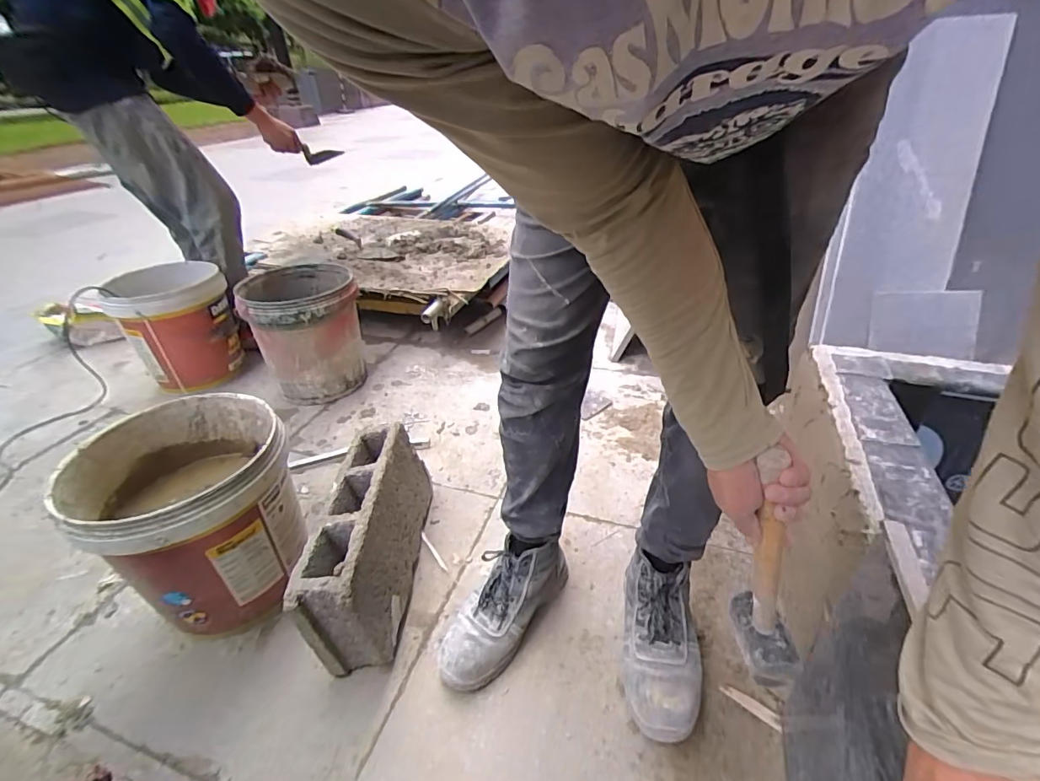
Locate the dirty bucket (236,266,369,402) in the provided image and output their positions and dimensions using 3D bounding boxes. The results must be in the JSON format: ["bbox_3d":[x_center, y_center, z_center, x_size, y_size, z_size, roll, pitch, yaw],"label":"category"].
[{"bbox_3d":[-0.590,-0.146,1.364,0.281,0.320,0.286,-15,36,-21],"label":"dirty bucket"}]

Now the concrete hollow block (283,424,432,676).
[{"bbox_3d":[-0.257,0.253,0.859,0.107,0.218,0.396,-4,31,2],"label":"concrete hollow block"}]

